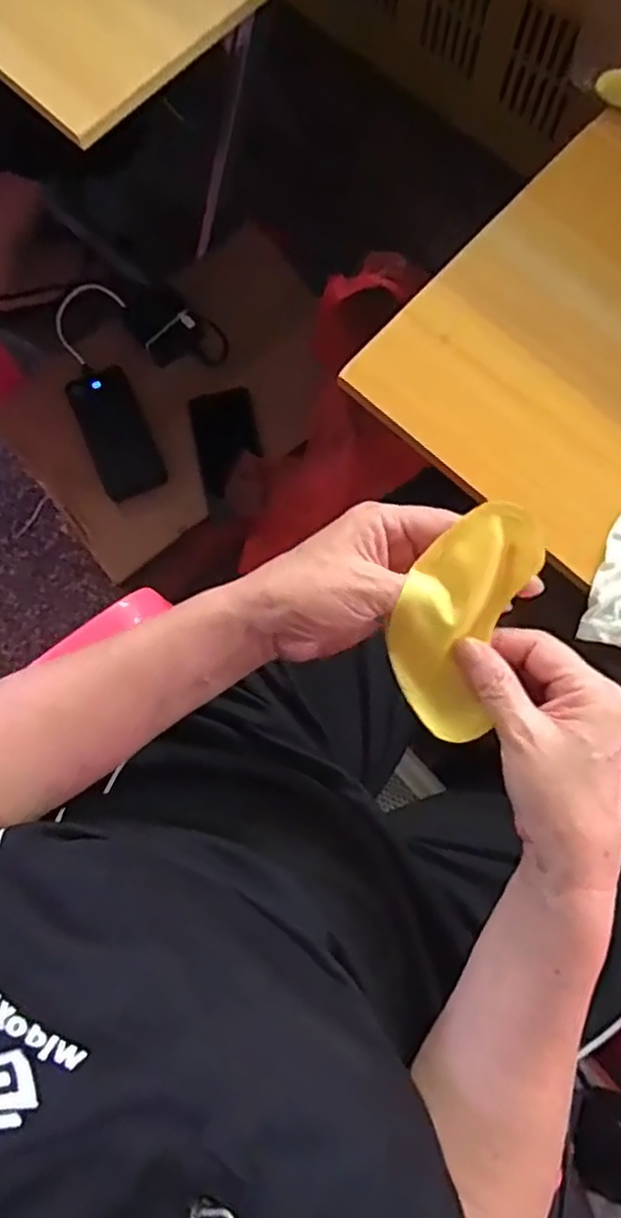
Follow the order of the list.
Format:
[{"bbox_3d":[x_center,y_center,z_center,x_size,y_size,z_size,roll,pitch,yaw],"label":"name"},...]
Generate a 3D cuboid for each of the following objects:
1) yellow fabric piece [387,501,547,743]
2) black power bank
[{"bbox_3d":[0.075,0.006,0.341,0.059,0.013,0.119,18,104,3],"label":"yellow fabric piece"},{"bbox_3d":[-0.234,-0.216,0.814,0.074,0.022,0.174,-23,80,-4],"label":"black power bank"}]

